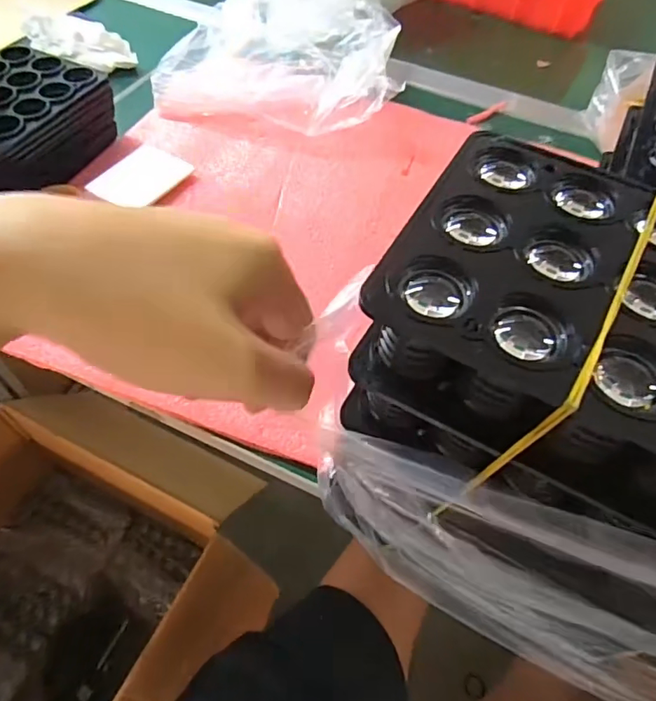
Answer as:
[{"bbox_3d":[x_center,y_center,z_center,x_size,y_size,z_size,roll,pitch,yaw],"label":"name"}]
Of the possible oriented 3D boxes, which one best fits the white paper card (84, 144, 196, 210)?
[{"bbox_3d":[-0.150,-0.140,0.413,0.052,0.013,0.068,25,58,13],"label":"white paper card"}]

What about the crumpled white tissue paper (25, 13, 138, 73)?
[{"bbox_3d":[-0.245,-0.307,0.504,0.097,0.030,0.040,-7,53,-38],"label":"crumpled white tissue paper"}]

